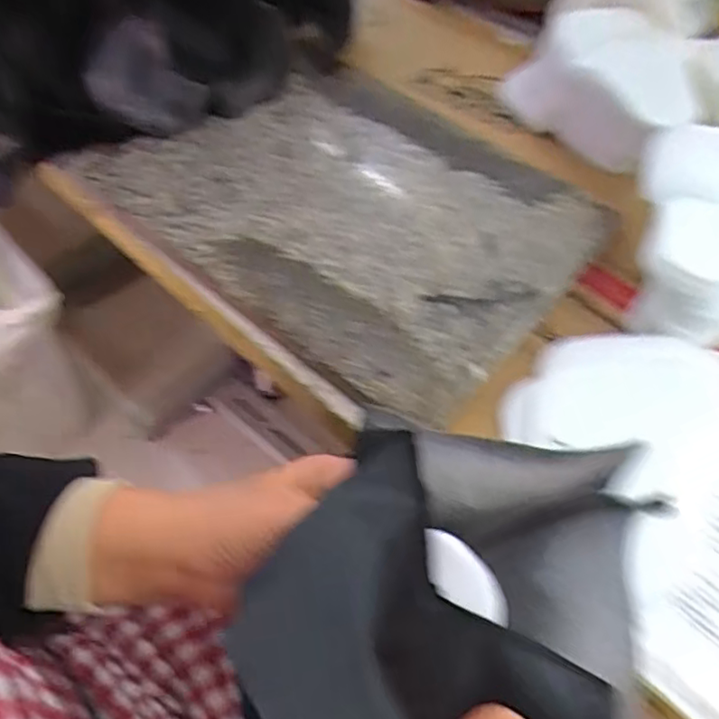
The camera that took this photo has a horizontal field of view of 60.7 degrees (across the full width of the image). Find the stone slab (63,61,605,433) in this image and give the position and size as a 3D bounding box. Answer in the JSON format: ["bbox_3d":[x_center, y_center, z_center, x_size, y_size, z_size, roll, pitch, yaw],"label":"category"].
[{"bbox_3d":[0.003,-0.141,0.549,0.363,0.033,0.308,39,63,21],"label":"stone slab"}]

